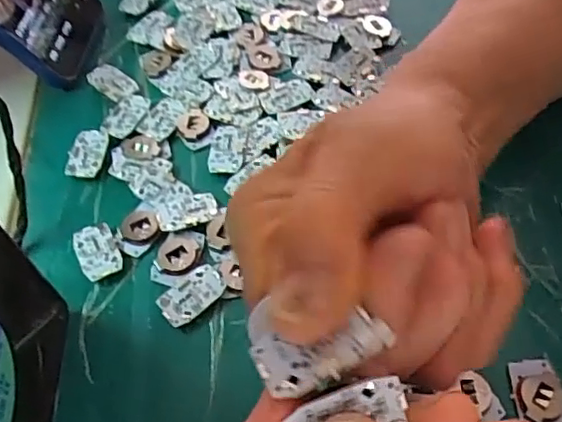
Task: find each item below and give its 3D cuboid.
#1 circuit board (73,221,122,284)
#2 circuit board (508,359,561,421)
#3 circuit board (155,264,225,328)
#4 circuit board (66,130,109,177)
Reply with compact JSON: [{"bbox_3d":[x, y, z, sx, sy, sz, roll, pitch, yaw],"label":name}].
[{"bbox_3d":[-0.086,0.019,0.279,0.018,0.005,0.030,-25,58,-12],"label":"circuit board"},{"bbox_3d":[0.100,0.072,0.231,0.018,0.004,0.029,2,57,6],"label":"circuit board"},{"bbox_3d":[-0.039,0.037,0.263,0.029,0.005,0.019,-33,60,-17],"label":"circuit board"},{"bbox_3d":[-0.101,-0.030,0.312,0.019,0.005,0.029,-1,56,4],"label":"circuit board"}]

